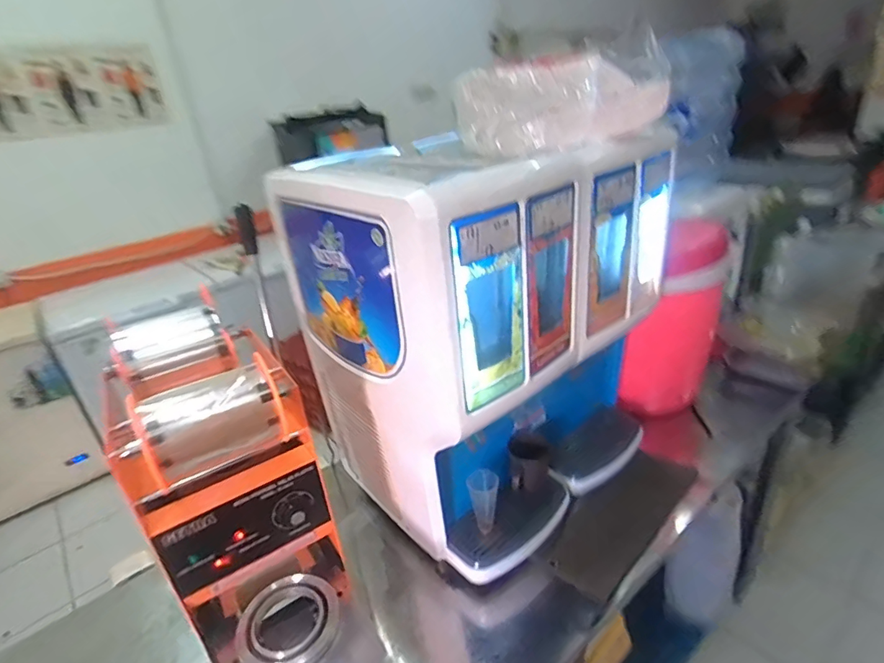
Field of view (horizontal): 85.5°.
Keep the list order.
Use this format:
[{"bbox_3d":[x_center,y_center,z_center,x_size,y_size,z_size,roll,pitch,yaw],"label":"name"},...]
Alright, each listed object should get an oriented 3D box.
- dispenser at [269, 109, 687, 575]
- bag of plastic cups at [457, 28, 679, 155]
[{"bbox_3d":[0.057,0.002,0.895,0.487,0.624,0.418,-24,32,-30],"label":"dispenser"},{"bbox_3d":[0.181,-0.335,0.705,0.287,0.114,0.091,-11,27,-8],"label":"bag of plastic cups"}]

